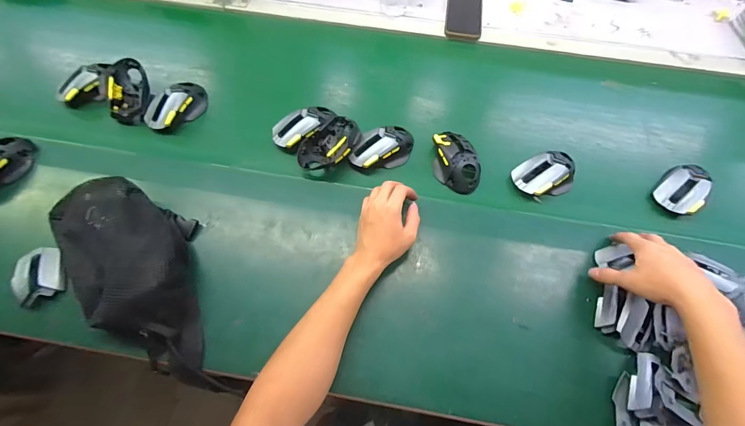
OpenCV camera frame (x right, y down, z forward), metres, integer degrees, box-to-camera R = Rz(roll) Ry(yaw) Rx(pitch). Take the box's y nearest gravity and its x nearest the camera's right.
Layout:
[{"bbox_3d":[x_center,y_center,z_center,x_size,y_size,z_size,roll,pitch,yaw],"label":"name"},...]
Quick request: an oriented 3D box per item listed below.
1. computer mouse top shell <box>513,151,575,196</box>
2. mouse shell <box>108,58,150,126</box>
[{"bbox_3d":[0.284,-0.063,0.586,0.099,0.031,0.064,-15,61,-7],"label":"computer mouse top shell"},{"bbox_3d":[-0.443,-0.220,0.653,0.066,0.039,0.120,-6,80,0],"label":"mouse shell"}]

